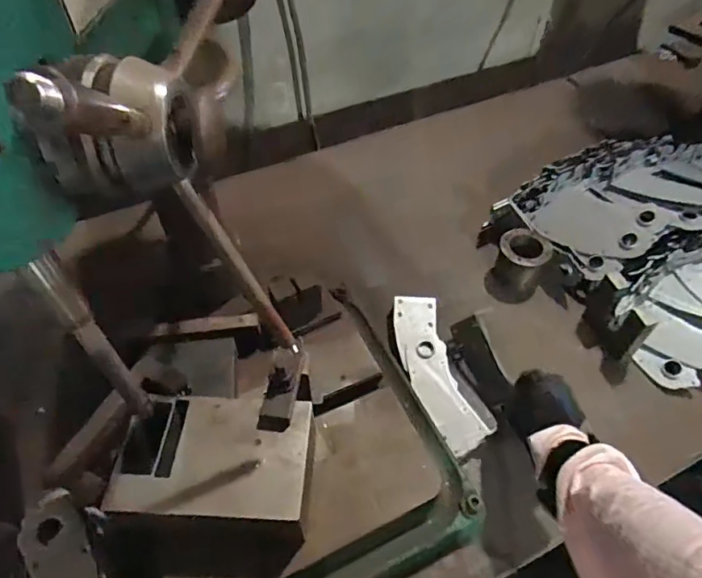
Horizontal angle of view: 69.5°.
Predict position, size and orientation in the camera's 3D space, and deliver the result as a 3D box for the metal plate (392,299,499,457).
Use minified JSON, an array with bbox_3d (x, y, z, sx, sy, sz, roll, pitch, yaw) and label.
[{"bbox_3d":[0.117,0.109,0.699,0.076,0.025,0.232,-16,54,-11],"label":"metal plate"}]

